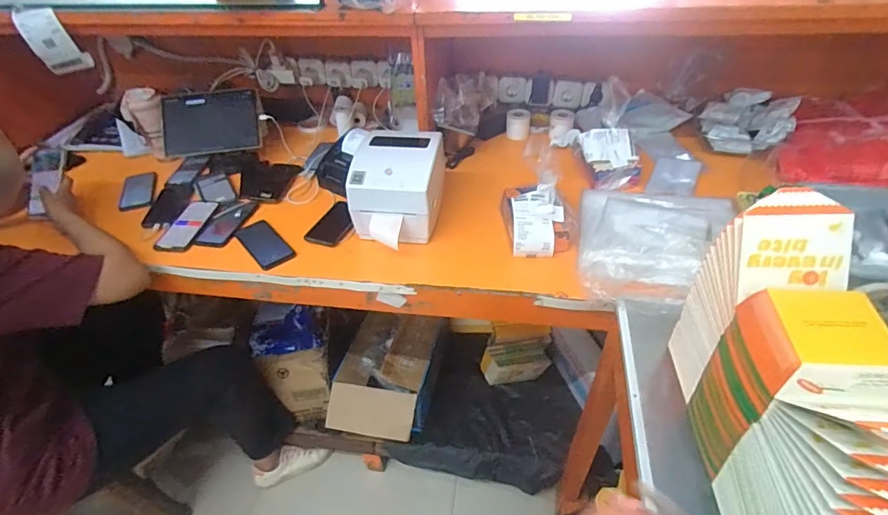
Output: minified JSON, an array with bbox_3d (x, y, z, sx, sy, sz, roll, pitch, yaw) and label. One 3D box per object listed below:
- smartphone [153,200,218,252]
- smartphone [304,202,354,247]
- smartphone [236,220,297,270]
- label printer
[{"bbox_3d":[-0.588,-0.077,1.066,0.090,0.010,0.163,9,50,11],"label":"smartphone"},{"bbox_3d":[-0.250,-0.077,1.053,0.071,0.008,0.141,20,51,9],"label":"smartphone"},{"bbox_3d":[-0.389,-0.033,1.003,0.075,0.008,0.160,-31,48,-28],"label":"smartphone"},{"bbox_3d":[-0.100,-0.149,0.997,0.177,0.152,0.251,6,42,11],"label":"label printer"}]

